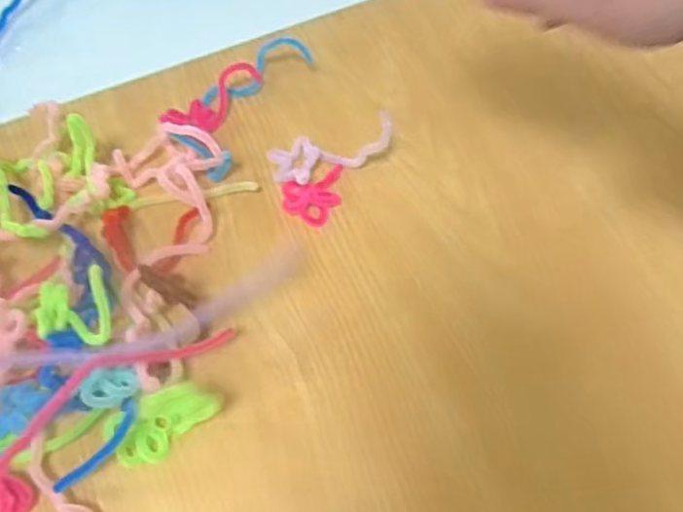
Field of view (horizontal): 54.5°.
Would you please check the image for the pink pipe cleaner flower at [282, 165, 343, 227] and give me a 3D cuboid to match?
[{"bbox_3d":[-0.021,-0.046,0.485,0.042,0.012,0.047,-1,61,3],"label":"pink pipe cleaner flower"}]

